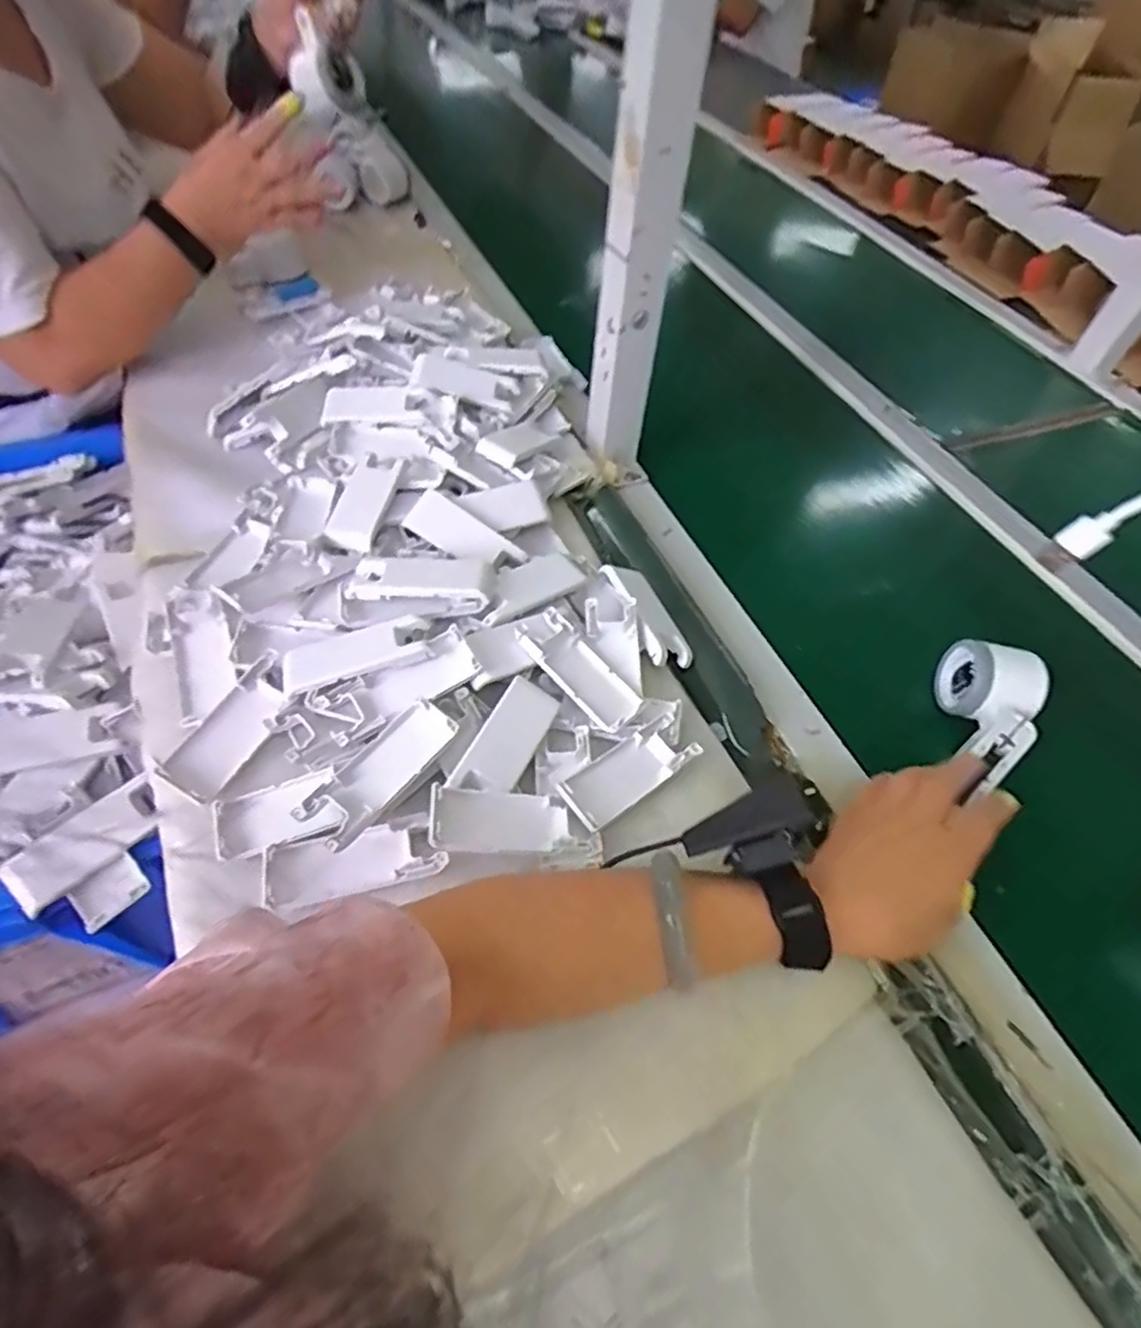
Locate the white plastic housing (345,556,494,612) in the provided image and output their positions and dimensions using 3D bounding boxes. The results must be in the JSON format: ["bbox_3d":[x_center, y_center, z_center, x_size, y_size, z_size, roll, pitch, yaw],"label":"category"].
[{"bbox_3d":[-0.110,-0.062,0.485,0.103,0.014,0.049,3,54,-2],"label":"white plastic housing"}]

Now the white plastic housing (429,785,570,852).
[{"bbox_3d":[-0.044,0.094,0.398,0.085,0.011,0.038,7,52,-22],"label":"white plastic housing"}]

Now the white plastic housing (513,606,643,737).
[{"bbox_3d":[0.007,0.004,0.469,0.047,0.008,0.101,-29,70,-38],"label":"white plastic housing"}]

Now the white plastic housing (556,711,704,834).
[{"bbox_3d":[0.040,0.067,0.429,0.102,0.018,0.038,-33,63,-25],"label":"white plastic housing"}]

